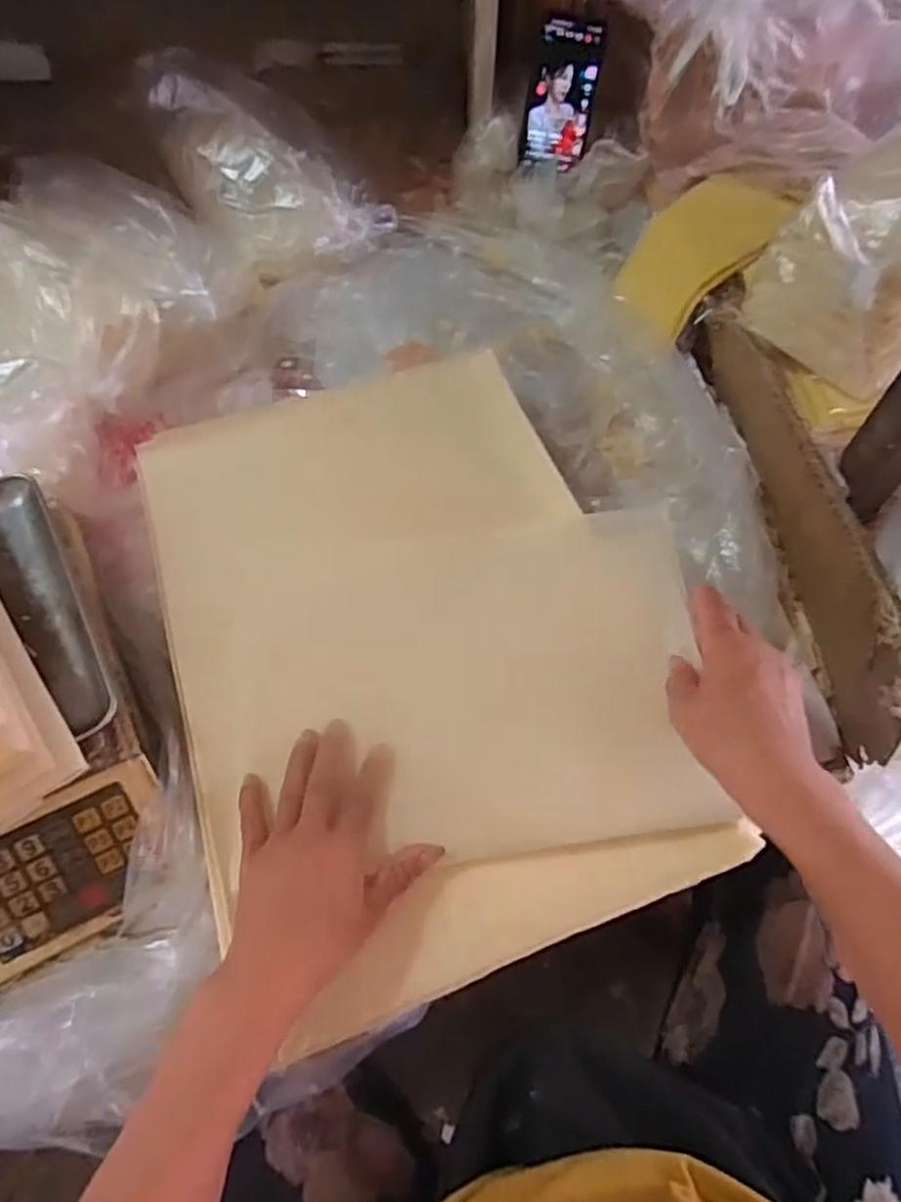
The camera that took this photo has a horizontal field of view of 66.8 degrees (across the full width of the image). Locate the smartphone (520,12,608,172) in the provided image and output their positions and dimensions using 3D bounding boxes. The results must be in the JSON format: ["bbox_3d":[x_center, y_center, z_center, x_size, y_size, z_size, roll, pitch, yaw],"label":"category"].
[{"bbox_3d":[0.125,-0.560,0.755,0.075,0.137,0.016,5,30,-7],"label":"smartphone"}]

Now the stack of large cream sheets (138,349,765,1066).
[{"bbox_3d":[-0.021,0.015,0.517,0.352,0.061,0.476,-17,68,-10],"label":"stack of large cream sheets"}]

